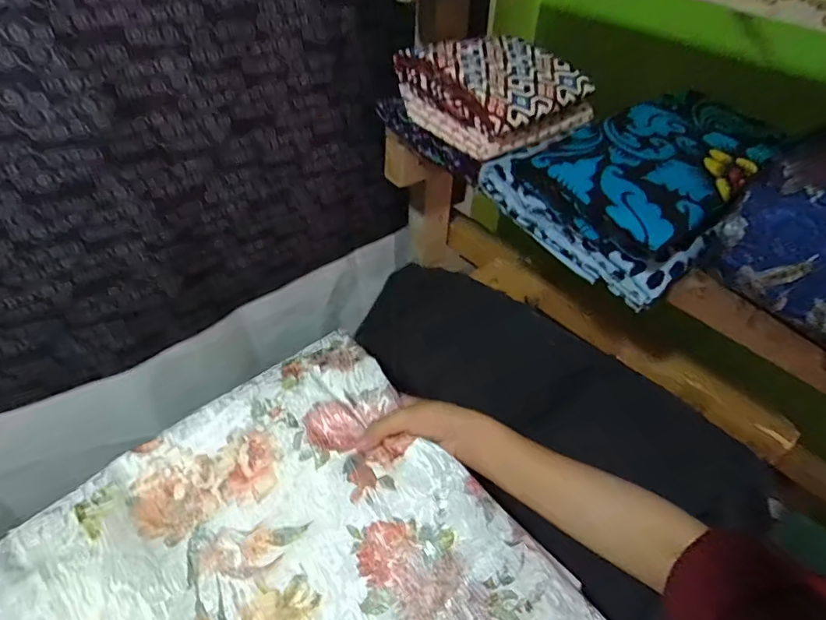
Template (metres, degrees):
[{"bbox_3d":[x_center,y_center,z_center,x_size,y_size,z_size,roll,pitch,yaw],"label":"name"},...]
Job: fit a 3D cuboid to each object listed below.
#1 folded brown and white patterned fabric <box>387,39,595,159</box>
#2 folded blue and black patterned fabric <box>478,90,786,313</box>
[{"bbox_3d":[0.097,-0.254,0.569,0.173,0.070,0.155,-29,54,-30],"label":"folded brown and white patterned fabric"},{"bbox_3d":[0.226,-0.133,0.500,0.241,0.087,0.201,-31,54,-31],"label":"folded blue and black patterned fabric"}]

